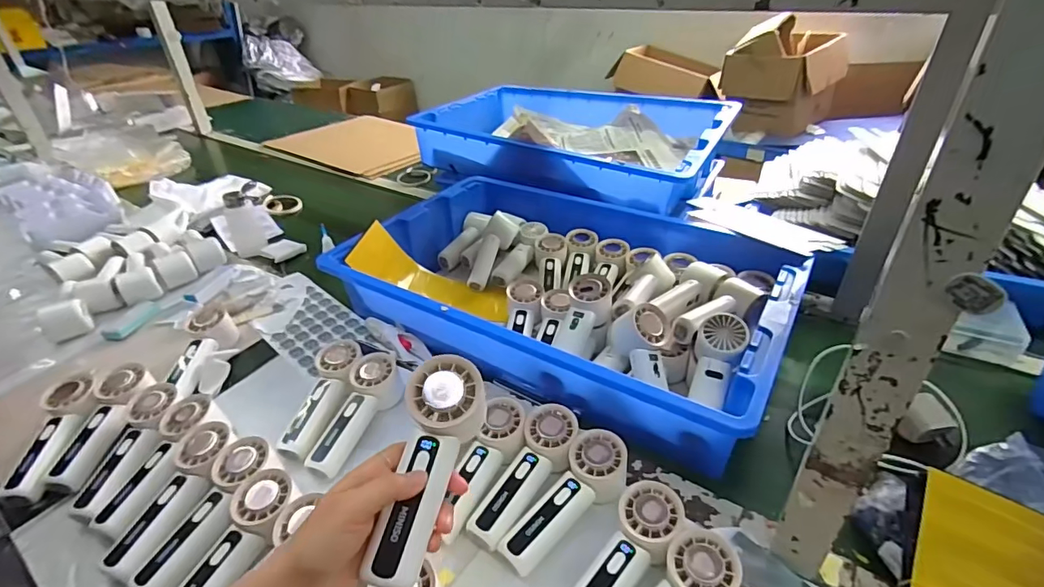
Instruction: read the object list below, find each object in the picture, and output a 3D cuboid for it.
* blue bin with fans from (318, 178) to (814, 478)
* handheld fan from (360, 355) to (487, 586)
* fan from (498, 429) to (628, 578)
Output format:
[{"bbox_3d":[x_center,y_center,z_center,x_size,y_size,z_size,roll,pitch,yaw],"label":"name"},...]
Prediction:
[{"bbox_3d":[0.070,-0.023,0.795,0.639,0.109,0.448,19,39,29],"label":"blue bin with fans"},{"bbox_3d":[-0.067,0.125,0.363,0.050,0.044,0.154,7,62,13],"label":"handheld fan"},{"bbox_3d":[0.045,0.202,0.481,0.153,0.037,0.059,-40,45,-24],"label":"fan"}]

